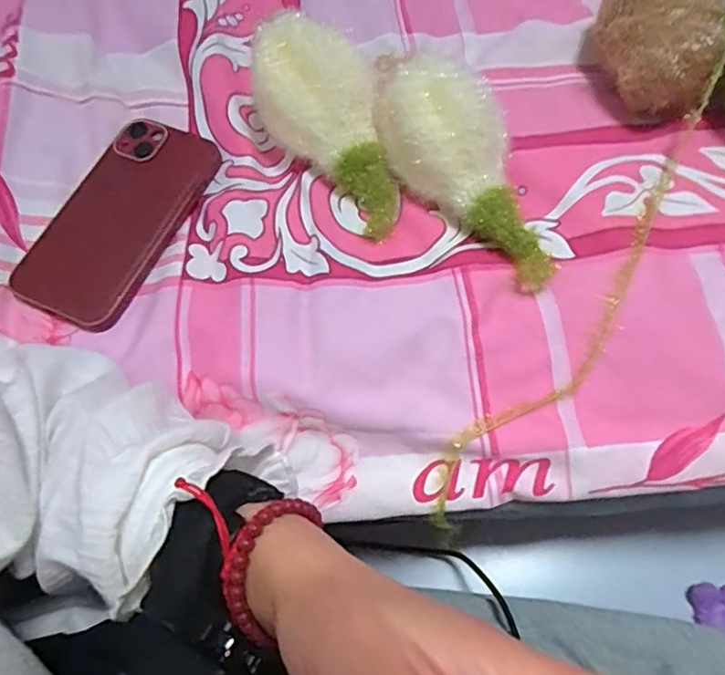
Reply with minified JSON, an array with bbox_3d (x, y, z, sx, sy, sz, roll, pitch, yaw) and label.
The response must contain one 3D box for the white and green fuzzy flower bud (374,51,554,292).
[{"bbox_3d":[0.062,-0.105,0.354,0.061,0.052,0.171,-34,90,-14],"label":"white and green fuzzy flower bud"}]

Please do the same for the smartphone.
[{"bbox_3d":[-0.152,-0.075,0.367,0.074,0.010,0.141,24,69,10],"label":"smartphone"}]

